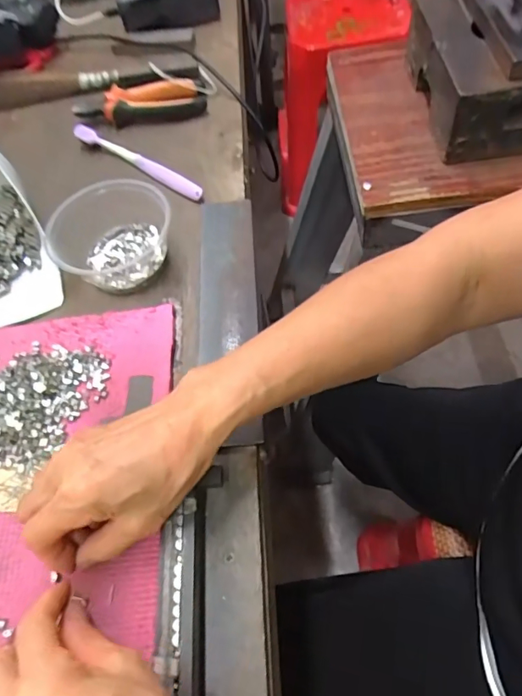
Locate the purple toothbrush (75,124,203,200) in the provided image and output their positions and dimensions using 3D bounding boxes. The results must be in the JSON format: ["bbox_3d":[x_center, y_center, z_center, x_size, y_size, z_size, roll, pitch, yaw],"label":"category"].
[{"bbox_3d":[-0.131,-0.200,0.519,0.182,0.012,0.016,33,67,21],"label":"purple toothbrush"}]

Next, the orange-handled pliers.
[{"bbox_3d":[-0.140,-0.283,0.563,0.146,0.019,0.049,-6,60,1],"label":"orange-handled pliers"}]

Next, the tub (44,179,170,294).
[{"bbox_3d":[-0.138,-0.101,0.438,0.108,0.048,0.100,13,62,11],"label":"tub"}]

